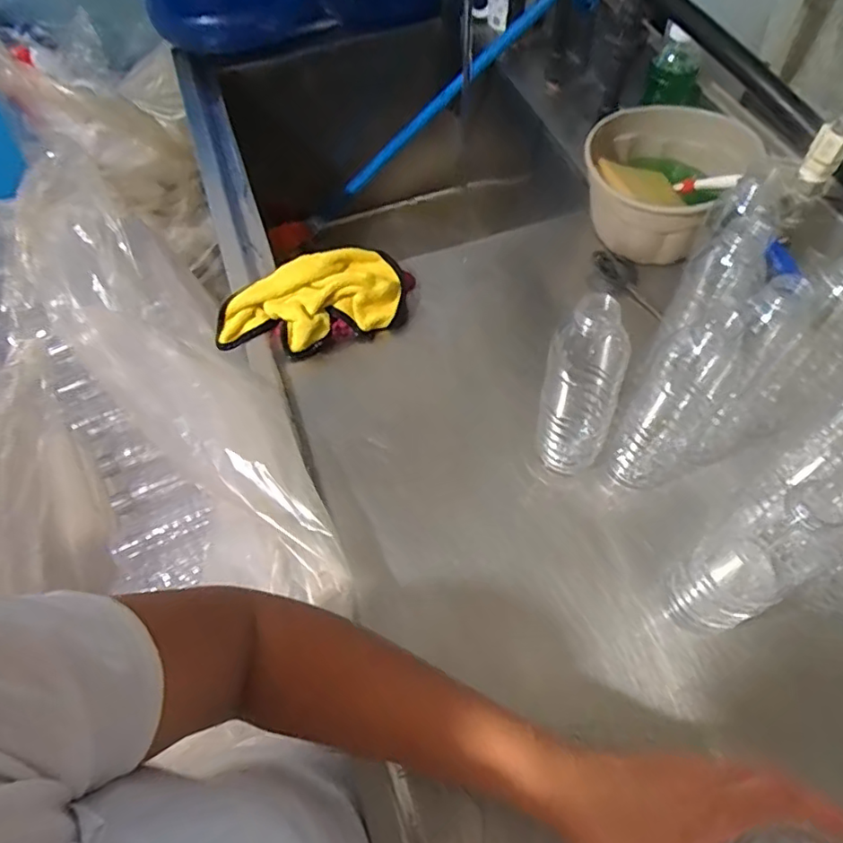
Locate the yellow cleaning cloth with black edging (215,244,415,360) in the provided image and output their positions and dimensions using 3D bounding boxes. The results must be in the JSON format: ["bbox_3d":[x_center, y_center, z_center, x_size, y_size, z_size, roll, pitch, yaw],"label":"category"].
[{"bbox_3d":[-0.119,-0.133,0.655,0.228,0.051,0.095,-17,61,-8],"label":"yellow cleaning cloth with black edging"}]

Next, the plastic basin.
[{"bbox_3d":[0.269,-0.272,0.662,0.165,0.099,0.165,-1,60,2],"label":"plastic basin"}]

